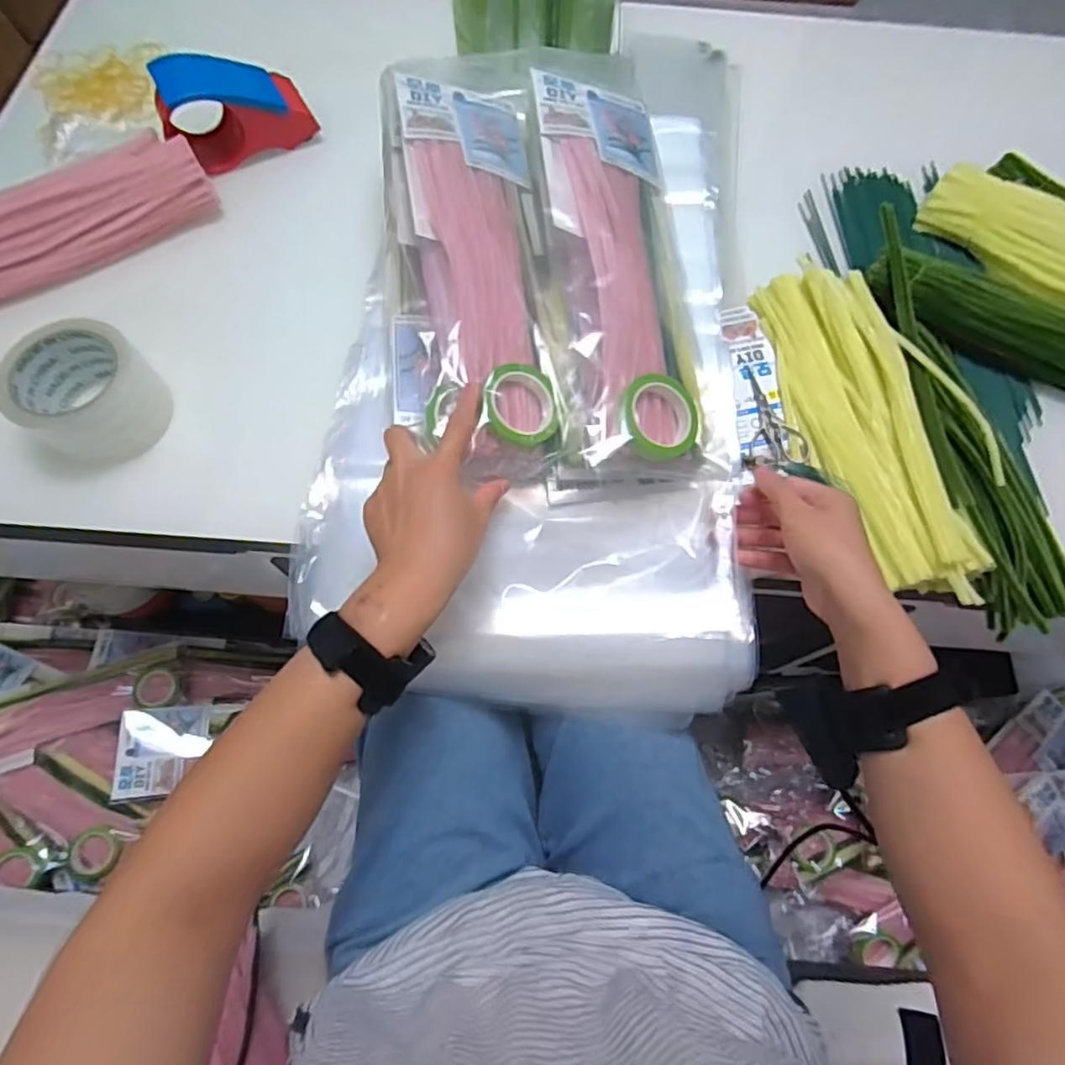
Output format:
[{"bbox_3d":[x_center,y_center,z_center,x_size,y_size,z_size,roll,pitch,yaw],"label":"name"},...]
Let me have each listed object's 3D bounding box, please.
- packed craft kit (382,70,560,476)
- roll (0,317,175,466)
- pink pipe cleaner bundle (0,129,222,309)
[{"bbox_3d":[-0.053,-0.232,0.494,0.125,0.047,0.389,-5,73,-3],"label":"packed craft kit"},{"bbox_3d":[-0.366,-0.115,0.505,0.101,0.065,0.096,0,68,-1],"label":"roll"},{"bbox_3d":[-0.472,-0.282,0.583,0.331,0.064,0.062,-27,71,-11],"label":"pink pipe cleaner bundle"}]

